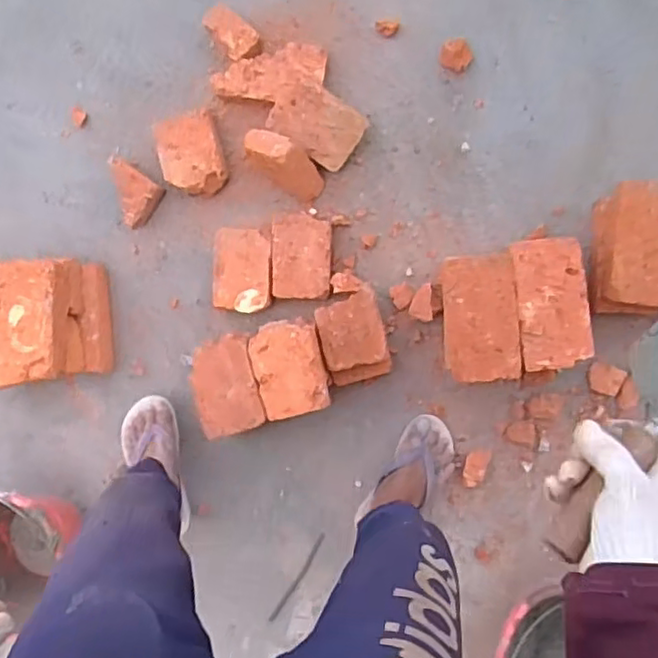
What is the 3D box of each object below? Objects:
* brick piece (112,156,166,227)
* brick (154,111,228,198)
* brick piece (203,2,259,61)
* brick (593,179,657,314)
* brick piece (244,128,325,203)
[{"bbox_3d":[-0.368,-0.249,1.191,0.091,0.053,0.092,35,96,4],"label":"brick piece"},{"bbox_3d":[-0.248,-0.312,1.160,0.113,0.076,0.138,-11,91,7],"label":"brick"},{"bbox_3d":[-0.174,-0.526,1.140,0.059,0.051,0.103,-42,88,7],"label":"brick piece"},{"bbox_3d":[0.507,-0.131,1.050,0.122,0.105,0.208,1,93,7],"label":"brick"},{"bbox_3d":[-0.080,-0.292,1.127,0.151,0.103,0.069,40,96,3],"label":"brick piece"}]

